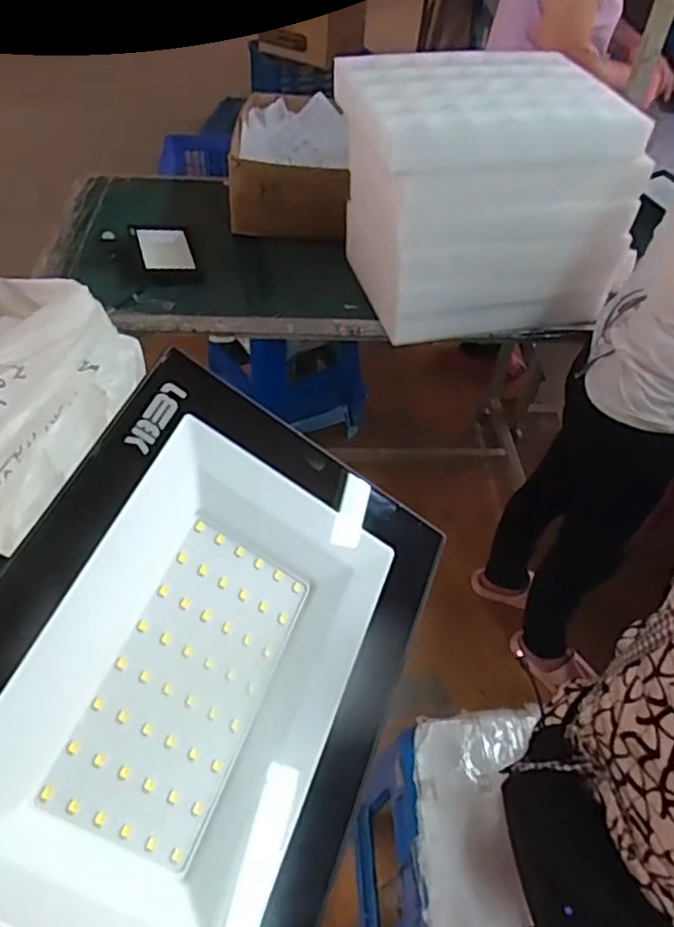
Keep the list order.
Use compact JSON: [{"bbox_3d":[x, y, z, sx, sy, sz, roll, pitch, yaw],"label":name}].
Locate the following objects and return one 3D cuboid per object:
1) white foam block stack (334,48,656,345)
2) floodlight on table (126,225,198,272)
[{"bbox_3d":[0.255,-0.496,1.236,0.474,0.381,0.367,-8,49,-11],"label":"white foam block stack"},{"bbox_3d":[-0.355,-0.446,1.370,0.111,0.029,0.163,-14,50,-15],"label":"floodlight on table"}]

